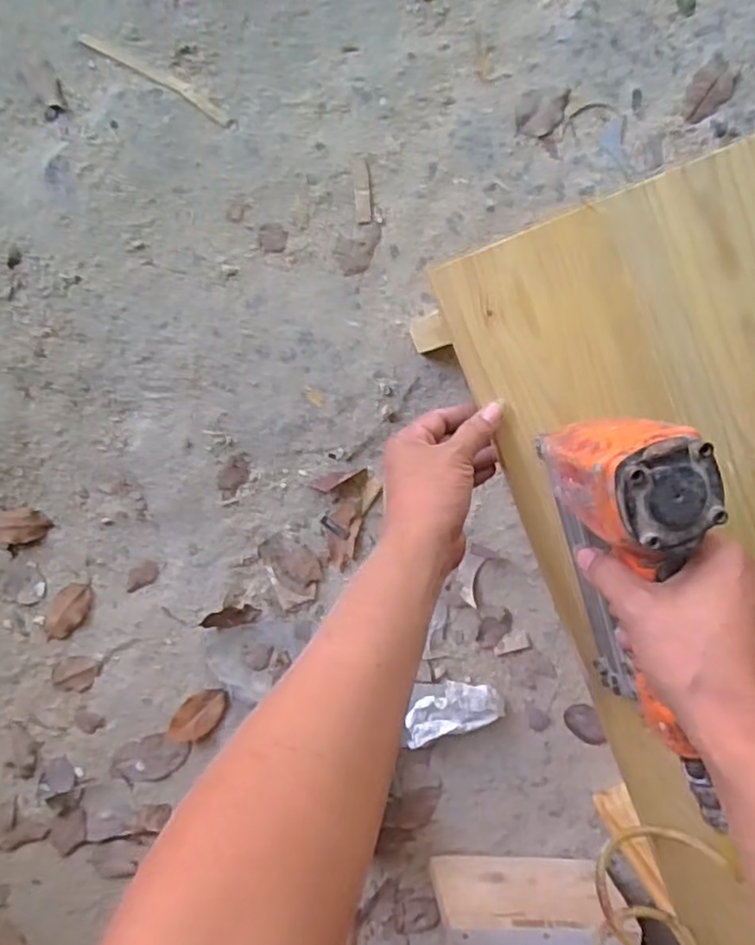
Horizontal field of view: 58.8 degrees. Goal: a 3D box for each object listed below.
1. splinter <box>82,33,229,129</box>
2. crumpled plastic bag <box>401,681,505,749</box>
[{"bbox_3d":[-0.264,-0.477,0.809,0.191,0.004,0.021,29,95,-7],"label":"splinter"},{"bbox_3d":[0.098,0.330,0.928,0.142,0.042,0.082,-22,99,-1],"label":"crumpled plastic bag"}]

